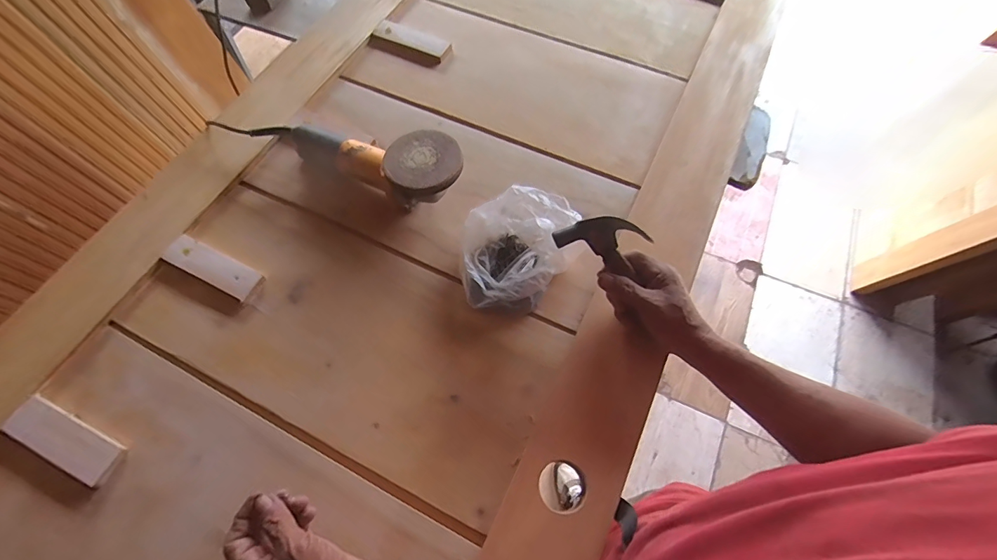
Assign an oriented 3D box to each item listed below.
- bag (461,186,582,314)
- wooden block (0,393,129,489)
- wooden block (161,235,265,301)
[{"bbox_3d":[0.020,-0.043,0.572,0.144,0.080,0.164,11,65,6],"label":"bag"},{"bbox_3d":[-0.521,0.191,0.508,0.154,0.011,0.048,23,67,11],"label":"wooden block"},{"bbox_3d":[-0.405,-0.017,0.602,0.151,0.013,0.045,25,68,12],"label":"wooden block"}]

